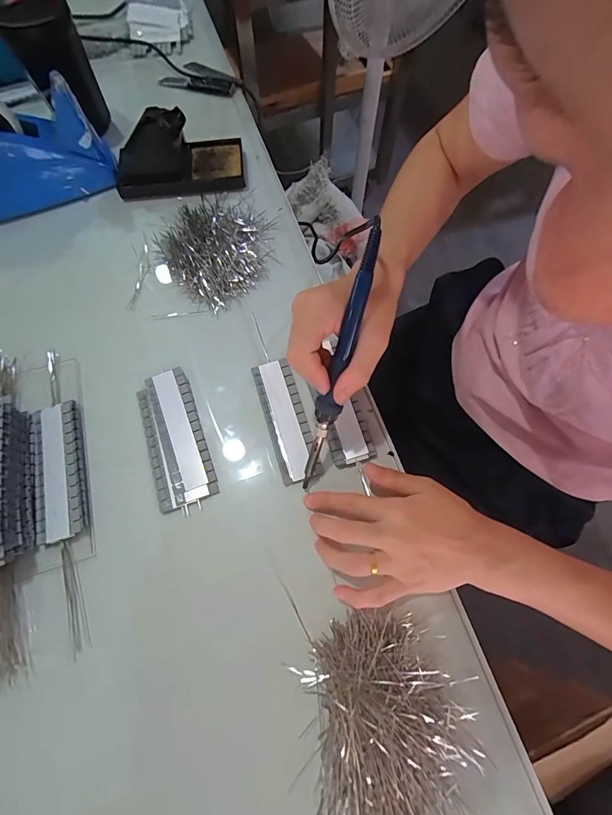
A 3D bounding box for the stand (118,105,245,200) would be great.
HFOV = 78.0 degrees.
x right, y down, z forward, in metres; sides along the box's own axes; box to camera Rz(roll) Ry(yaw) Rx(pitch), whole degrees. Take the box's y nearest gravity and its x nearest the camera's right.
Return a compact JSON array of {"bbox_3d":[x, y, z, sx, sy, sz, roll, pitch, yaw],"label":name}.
[{"bbox_3d":[-0.163,-0.320,0.467,0.162,0.070,0.079,-13,69,-5],"label":"stand"}]

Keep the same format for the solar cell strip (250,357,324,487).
[{"bbox_3d":[-0.020,0.010,0.373,0.038,0.005,0.126,-16,69,-6],"label":"solar cell strip"}]

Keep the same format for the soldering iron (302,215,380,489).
[{"bbox_3d":[0.025,-0.027,0.298,0.019,0.017,0.217,17,113,7],"label":"soldering iron"}]

